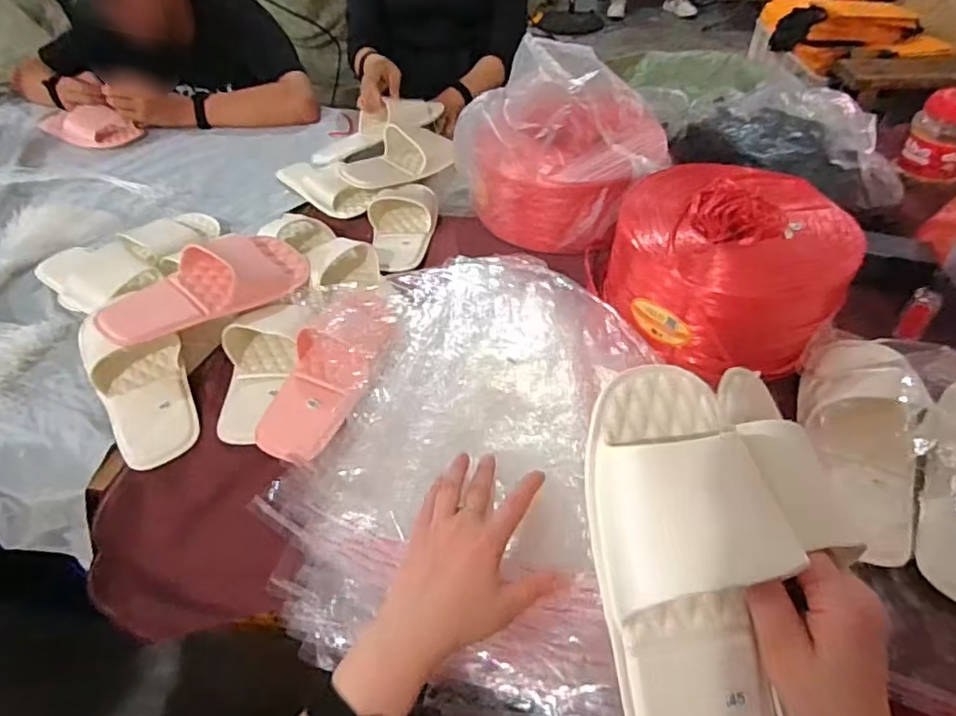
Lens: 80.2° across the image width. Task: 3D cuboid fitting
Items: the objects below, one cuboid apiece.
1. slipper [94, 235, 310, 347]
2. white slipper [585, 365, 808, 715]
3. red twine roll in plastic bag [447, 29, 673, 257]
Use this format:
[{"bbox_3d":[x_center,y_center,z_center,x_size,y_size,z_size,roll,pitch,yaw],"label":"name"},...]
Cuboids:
[{"bbox_3d":[-0.322,-0.089,0.676,0.240,0.063,0.096,-33,53,-26],"label":"slipper"},{"bbox_3d":[0.126,0.143,0.342,0.110,0.062,0.271,-5,81,-2],"label":"white slipper"},{"bbox_3d":[0.119,-0.314,0.836,0.291,0.187,0.248,17,49,18],"label":"red twine roll in plastic bag"}]

